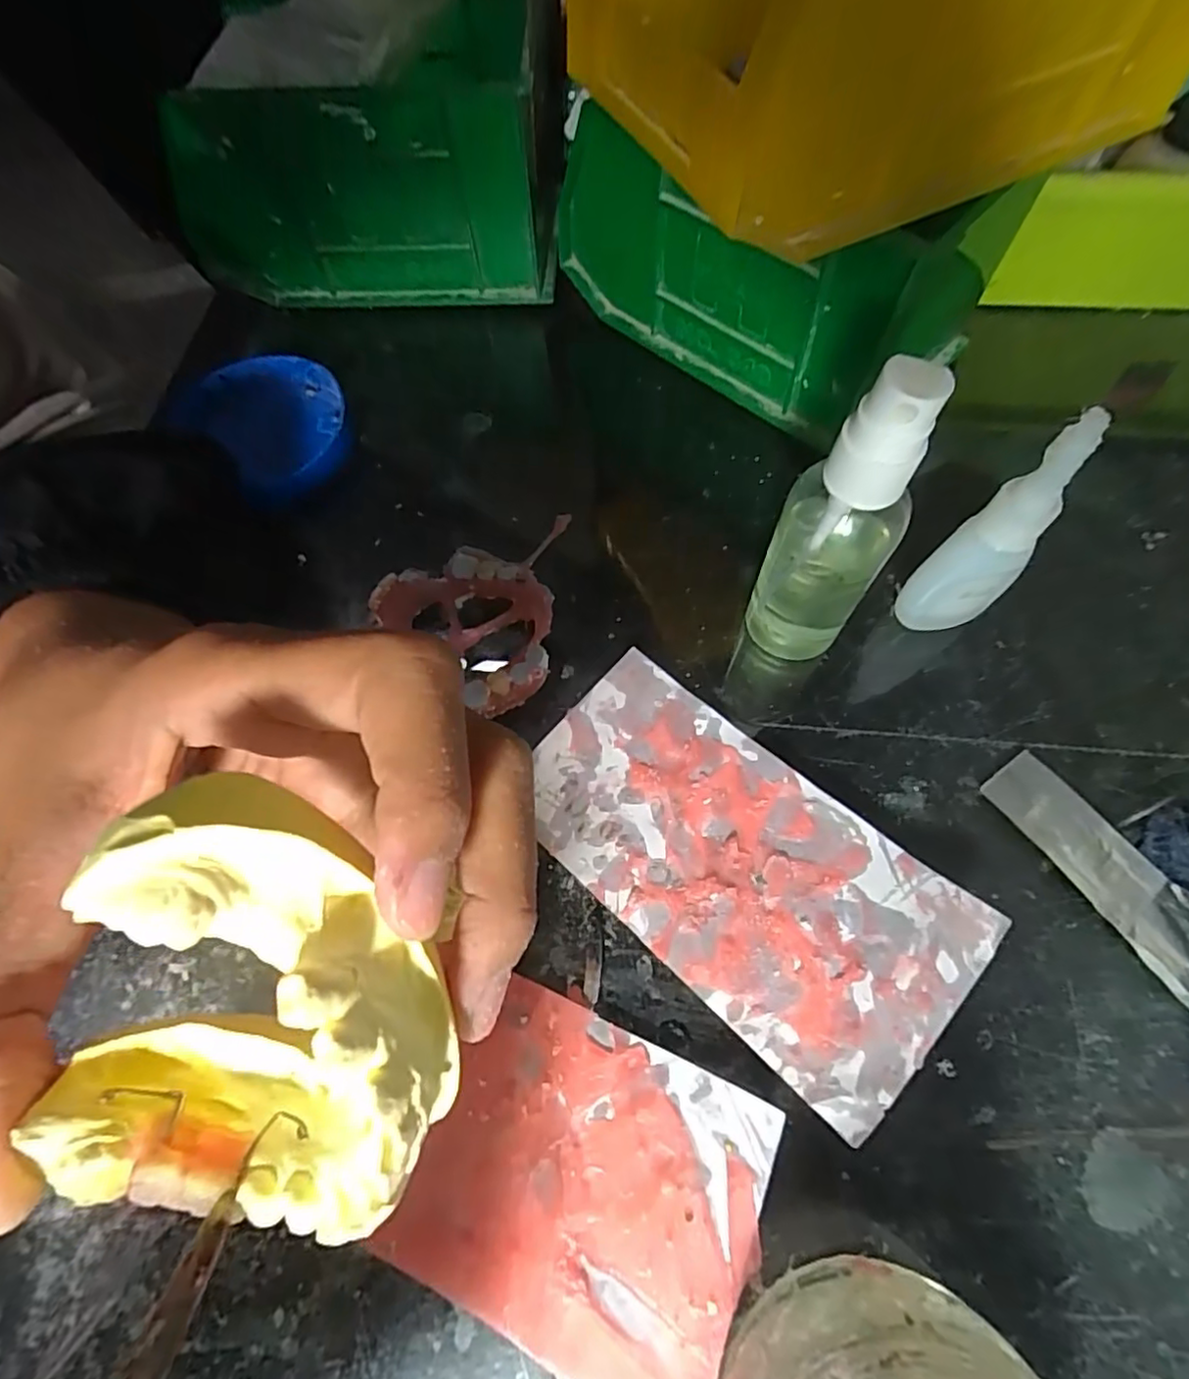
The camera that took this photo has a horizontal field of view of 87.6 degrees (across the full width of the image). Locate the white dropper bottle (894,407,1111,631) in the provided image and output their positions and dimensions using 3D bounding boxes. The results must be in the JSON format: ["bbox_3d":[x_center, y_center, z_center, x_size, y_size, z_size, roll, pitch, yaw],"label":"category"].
[{"bbox_3d":[0.125,-0.045,0.198,0.019,0.093,0.024,-40,70,-14],"label":"white dropper bottle"}]

